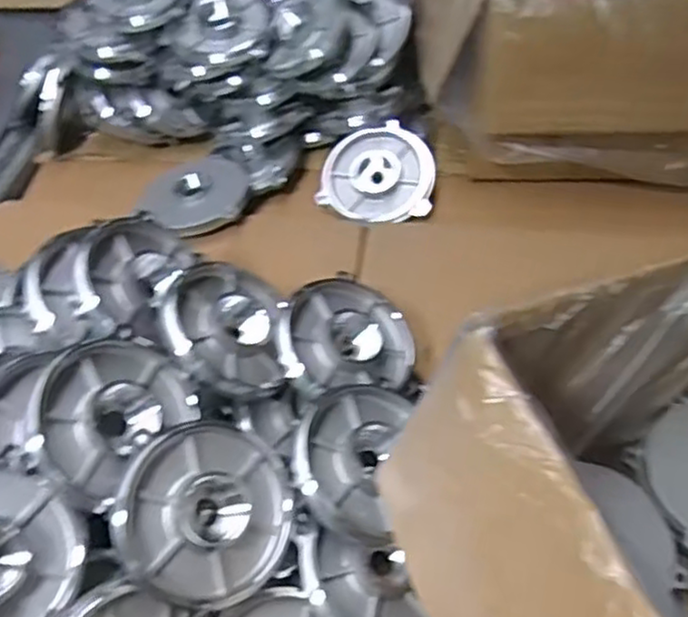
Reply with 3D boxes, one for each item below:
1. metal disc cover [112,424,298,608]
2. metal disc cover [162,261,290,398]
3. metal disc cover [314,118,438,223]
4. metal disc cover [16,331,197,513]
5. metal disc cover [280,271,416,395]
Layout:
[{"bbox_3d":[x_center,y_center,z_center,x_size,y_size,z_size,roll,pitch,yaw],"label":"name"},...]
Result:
[{"bbox_3d":[-0.085,0.126,0.455,0.105,0.014,0.107,30,64,-15],"label":"metal disc cover"},{"bbox_3d":[-0.087,0.010,0.539,0.091,0.032,0.100,10,63,-33],"label":"metal disc cover"},{"bbox_3d":[0.035,-0.146,0.777,0.119,0.016,0.114,6,75,14],"label":"metal disc cover"},{"bbox_3d":[-0.148,0.064,0.459,0.087,0.029,0.108,45,49,-12],"label":"metal disc cover"},{"bbox_3d":[0.005,0.017,0.573,0.112,0.030,0.099,7,61,-23],"label":"metal disc cover"}]

